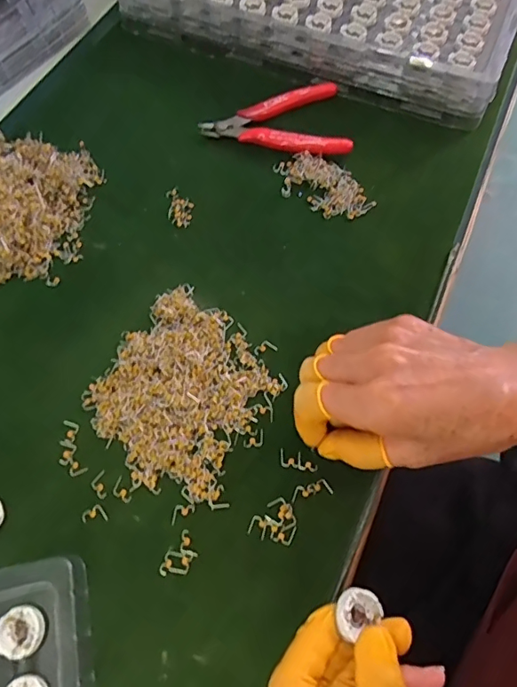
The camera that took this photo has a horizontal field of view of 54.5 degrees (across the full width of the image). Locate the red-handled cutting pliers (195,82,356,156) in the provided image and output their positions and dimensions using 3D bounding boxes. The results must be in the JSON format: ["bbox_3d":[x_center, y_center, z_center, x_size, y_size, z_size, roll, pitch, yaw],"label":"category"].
[{"bbox_3d":[0.013,-0.188,0.425,0.118,0.015,0.081,-3,63,-1],"label":"red-handled cutting pliers"}]

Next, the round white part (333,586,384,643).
[{"bbox_3d":[0.046,0.124,0.234,0.022,0.009,0.018,-31,66,-14],"label":"round white part"}]

